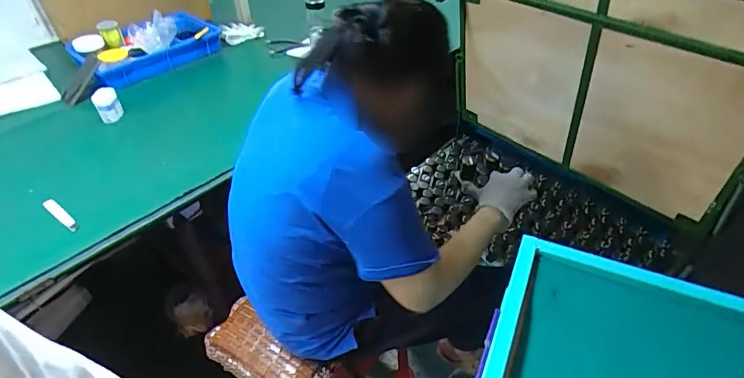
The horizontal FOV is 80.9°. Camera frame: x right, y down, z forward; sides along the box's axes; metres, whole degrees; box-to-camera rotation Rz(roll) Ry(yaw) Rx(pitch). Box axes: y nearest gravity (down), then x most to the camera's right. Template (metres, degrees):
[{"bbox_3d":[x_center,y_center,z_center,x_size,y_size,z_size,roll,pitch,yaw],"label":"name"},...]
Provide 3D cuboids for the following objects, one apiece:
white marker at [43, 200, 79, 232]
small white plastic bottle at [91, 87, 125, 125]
[{"bbox_3d":[-0.695,0.059,0.976,0.144,0.019,0.023,27,49,29],"label":"white marker"},{"bbox_3d":[-0.746,-0.235,1.235,0.063,0.094,0.065,-24,46,-24],"label":"small white plastic bottle"}]

